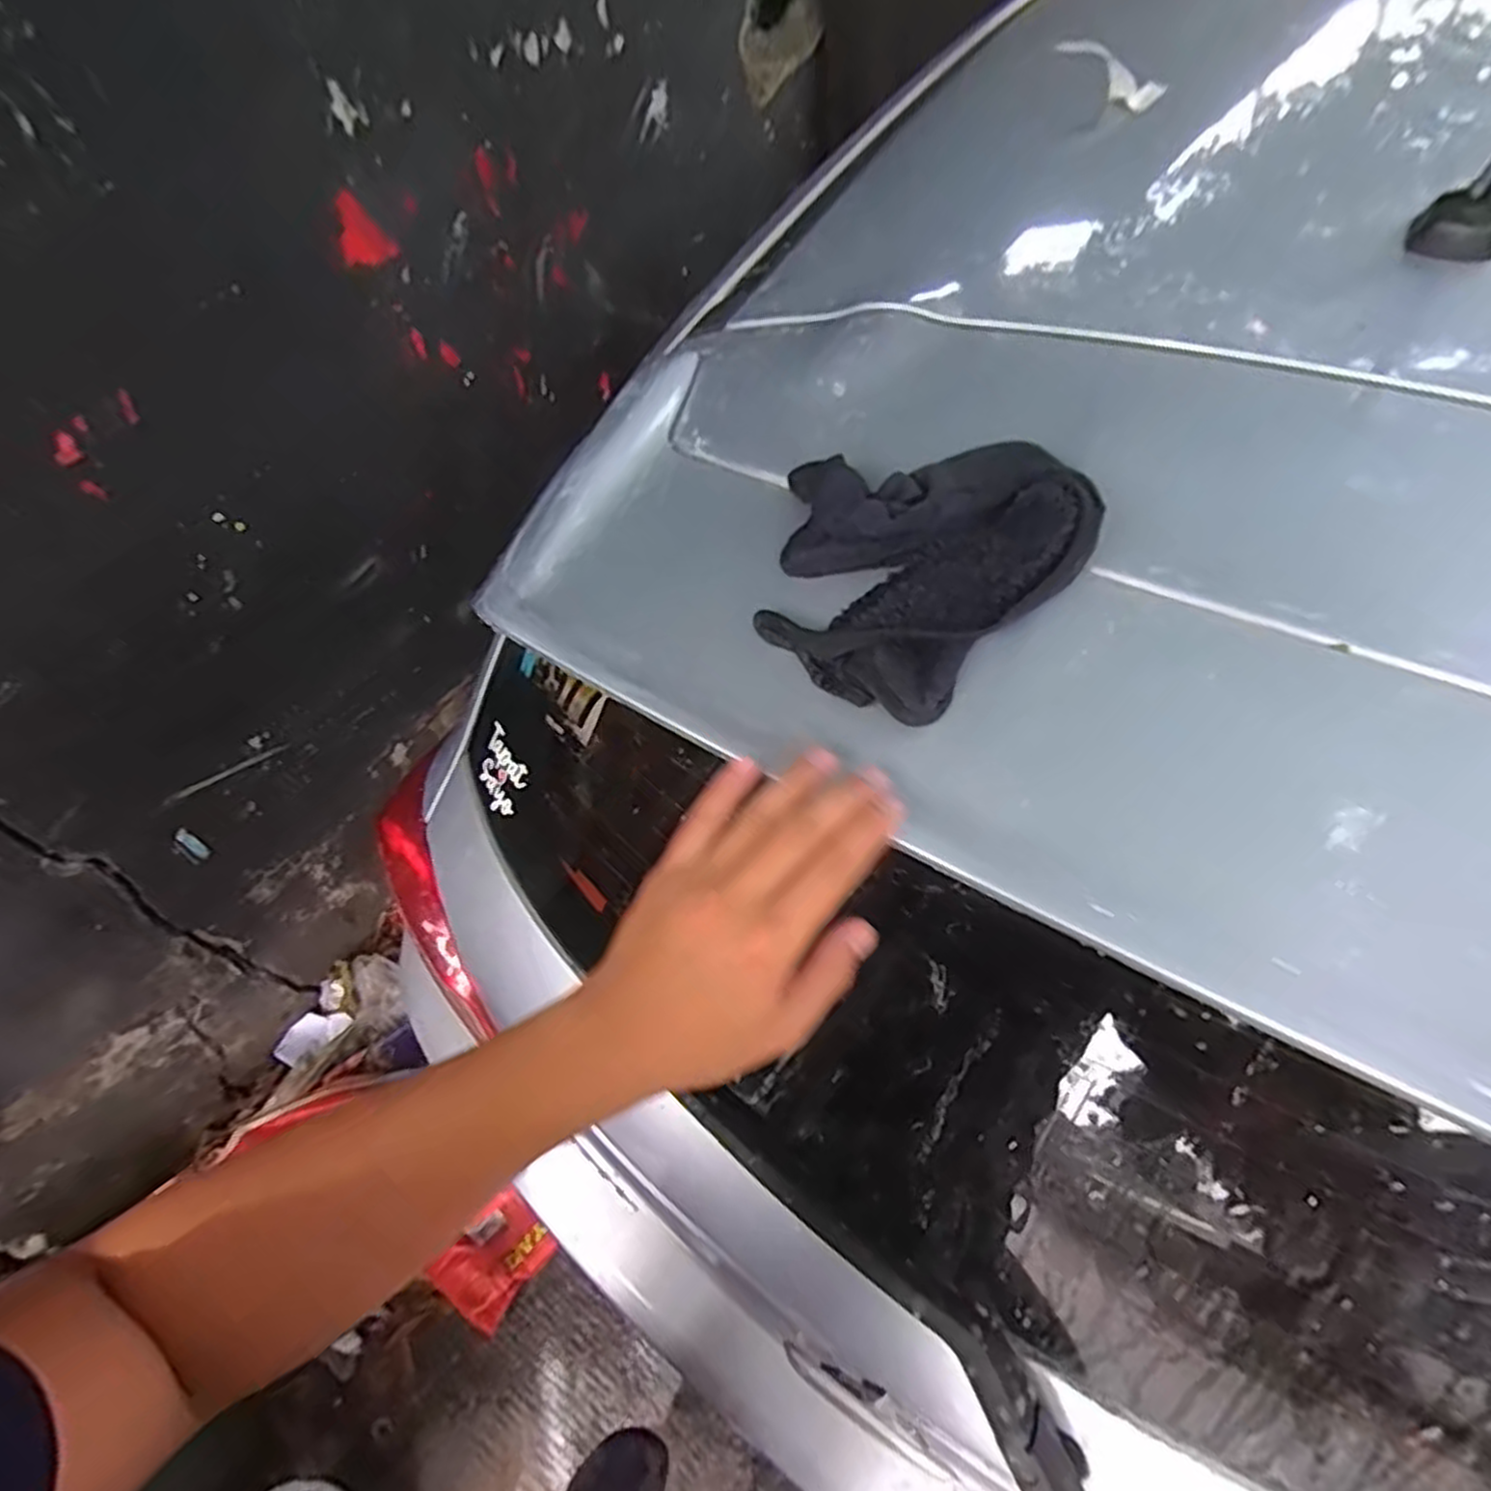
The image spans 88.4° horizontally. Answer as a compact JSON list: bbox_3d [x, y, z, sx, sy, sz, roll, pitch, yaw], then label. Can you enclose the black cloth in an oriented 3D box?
[{"bbox_3d":[0.093,-0.096,0.411,0.164,0.028,0.169,2,67,24],"label":"black cloth"}]

